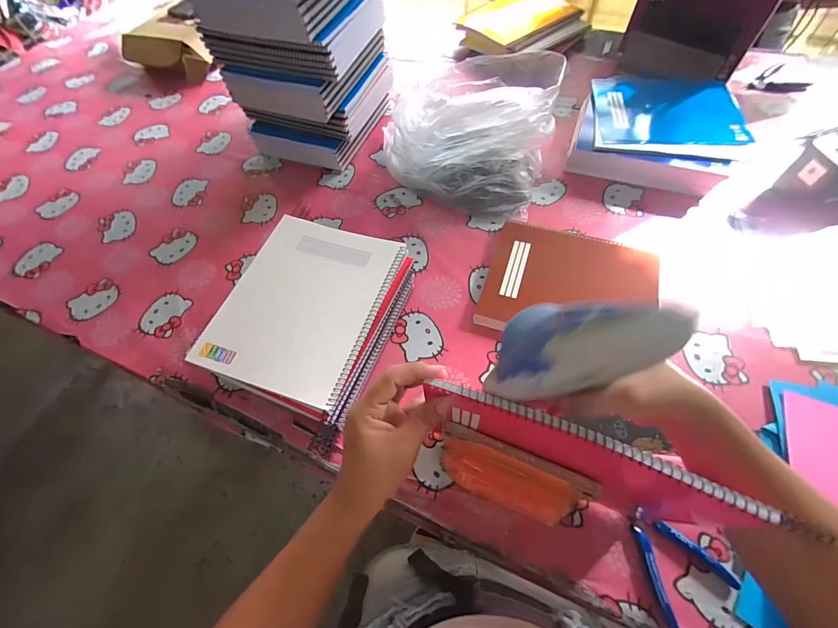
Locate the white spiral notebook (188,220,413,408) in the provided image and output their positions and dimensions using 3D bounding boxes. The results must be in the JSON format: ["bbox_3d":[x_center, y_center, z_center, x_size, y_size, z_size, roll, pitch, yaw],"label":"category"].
[{"bbox_3d":[-0.152,-0.020,0.480,0.199,0.012,0.245,16,64,13],"label":"white spiral notebook"}]

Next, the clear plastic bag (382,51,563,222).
[{"bbox_3d":[0.065,-0.318,0.640,0.317,0.172,0.202,12,63,10],"label":"clear plastic bag"}]

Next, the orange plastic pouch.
[{"bbox_3d":[0.102,0.200,0.431,0.153,0.015,0.054,21,65,15],"label":"orange plastic pouch"}]

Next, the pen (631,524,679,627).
[{"bbox_3d":[0.248,0.276,0.377,0.013,0.013,0.093,-6,61,1],"label":"pen"}]

